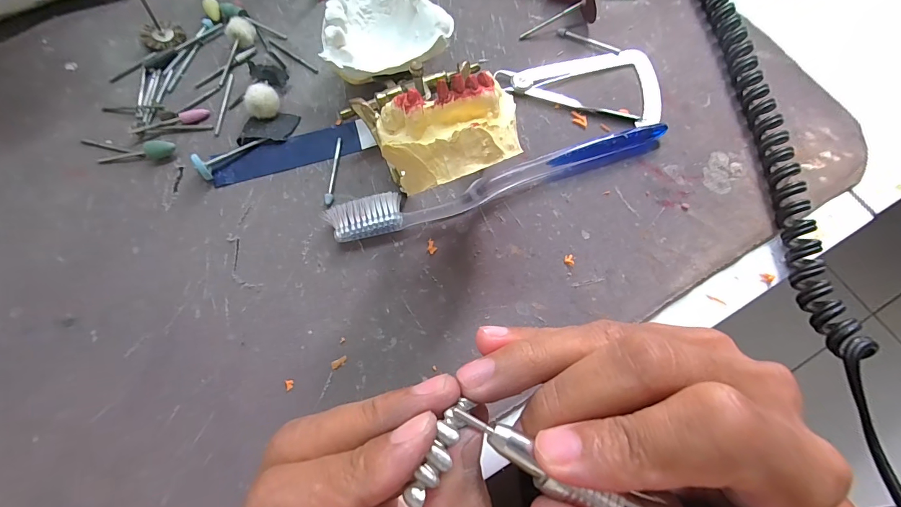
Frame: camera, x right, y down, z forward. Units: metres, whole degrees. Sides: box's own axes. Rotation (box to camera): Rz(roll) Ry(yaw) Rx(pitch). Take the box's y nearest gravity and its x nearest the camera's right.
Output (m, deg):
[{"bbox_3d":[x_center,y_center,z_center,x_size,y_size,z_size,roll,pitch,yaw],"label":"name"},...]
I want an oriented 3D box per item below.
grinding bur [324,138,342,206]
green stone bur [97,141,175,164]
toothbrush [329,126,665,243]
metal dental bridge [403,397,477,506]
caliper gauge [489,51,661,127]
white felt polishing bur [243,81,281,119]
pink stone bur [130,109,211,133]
[{"bbox_3d":[-0.066,-0.047,0.215,0.004,0.004,0.044,1,71,1],"label":"grinding bur"},{"bbox_3d":[-0.179,-0.057,0.218,0.043,0.009,0.007,-4,71,0],"label":"green stone bur"},{"bbox_3d":[0.029,-0.039,0.207,0.187,0.012,0.018,-17,72,-4],"label":"toothbrush"},{"bbox_3d":[-0.002,0.053,0.105,0.007,0.006,0.030,28,56,10],"label":"metal dental bridge"},{"bbox_3d":[0.082,-0.110,0.235,0.097,0.005,0.054,15,72,6],"label":"caliper gauge"},{"bbox_3d":[-0.108,-0.088,0.222,0.019,0.016,0.013,-33,74,-10],"label":"white felt polishing bur"},{"bbox_3d":[-0.165,-0.078,0.226,0.043,0.005,0.008,-18,72,-5],"label":"pink stone bur"}]

